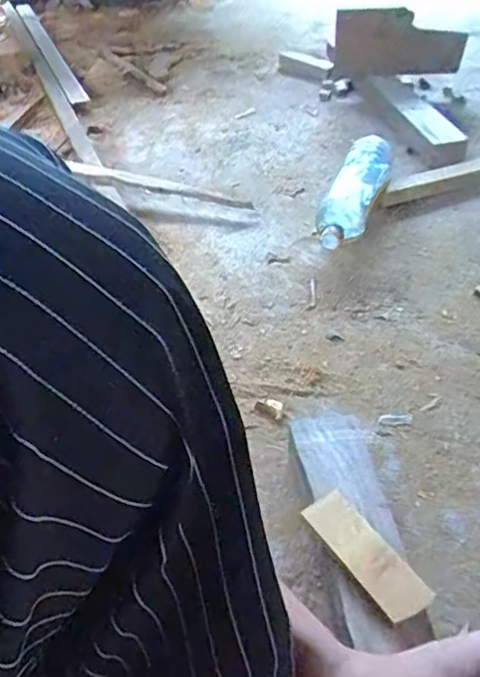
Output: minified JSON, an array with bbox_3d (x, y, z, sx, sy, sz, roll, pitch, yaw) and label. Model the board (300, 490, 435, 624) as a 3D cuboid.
[{"bbox_3d":[0.103,0.174,0.480,0.042,0.012,0.115,-26,47,-22],"label":"board"}]

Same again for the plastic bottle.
[{"bbox_3d":[0.195,-0.255,0.993,0.081,0.078,0.359,13,44,17],"label":"plastic bottle"}]

